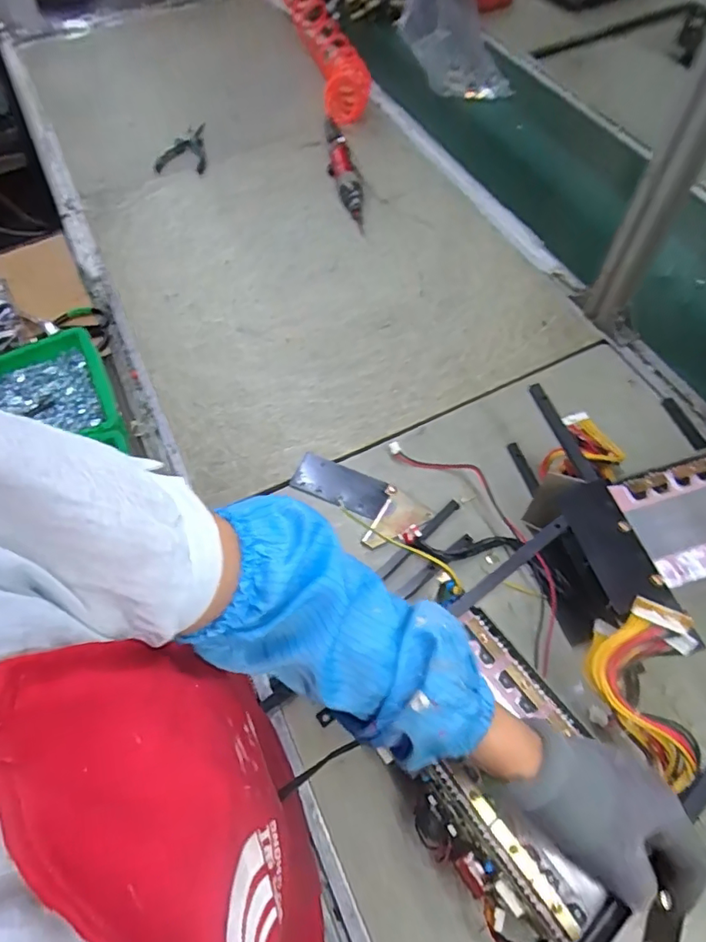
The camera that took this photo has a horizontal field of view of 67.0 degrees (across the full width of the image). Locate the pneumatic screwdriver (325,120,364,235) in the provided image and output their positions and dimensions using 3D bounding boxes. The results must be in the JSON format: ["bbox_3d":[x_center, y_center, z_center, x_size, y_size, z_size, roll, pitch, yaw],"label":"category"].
[{"bbox_3d":[-0.014,-0.505,0.910,0.042,0.045,0.250,-13,62,-4],"label":"pneumatic screwdriver"}]

